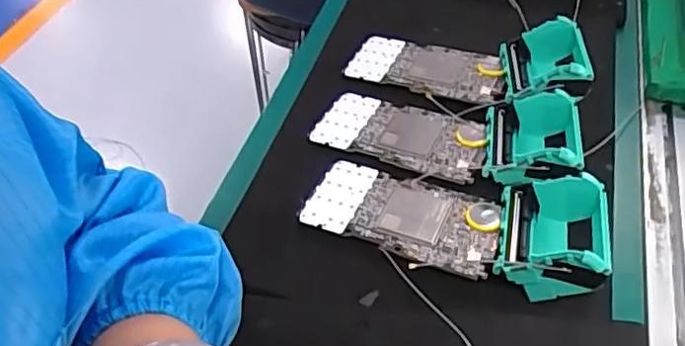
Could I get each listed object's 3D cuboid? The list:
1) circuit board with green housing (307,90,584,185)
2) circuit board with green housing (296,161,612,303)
[{"bbox_3d":[0.071,-0.037,0.434,0.194,0.038,0.083,12,52,19],"label":"circuit board with green housing"},{"bbox_3d":[0.067,0.022,0.383,0.194,0.043,0.082,12,52,19],"label":"circuit board with green housing"}]

